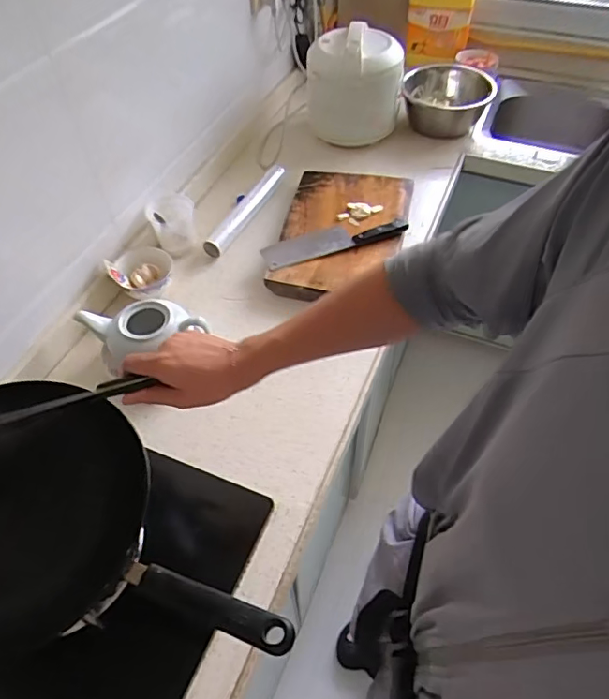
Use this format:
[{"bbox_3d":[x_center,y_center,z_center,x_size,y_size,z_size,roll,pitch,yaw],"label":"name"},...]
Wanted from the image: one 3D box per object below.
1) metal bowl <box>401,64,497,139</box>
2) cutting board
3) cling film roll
[{"bbox_3d":[0.372,-0.649,1.366,0.226,0.128,0.255,11,53,11],"label":"metal bowl"},{"bbox_3d":[0.084,-0.253,1.105,0.250,0.040,0.395,8,52,8],"label":"cutting board"},{"bbox_3d":[-0.126,-0.316,1.165,0.049,0.037,0.312,19,55,16],"label":"cling film roll"}]

